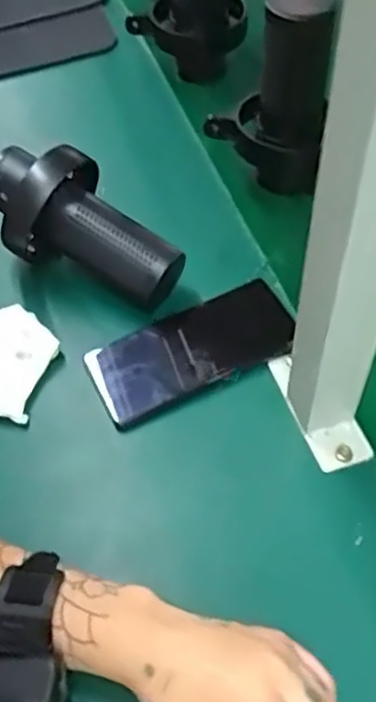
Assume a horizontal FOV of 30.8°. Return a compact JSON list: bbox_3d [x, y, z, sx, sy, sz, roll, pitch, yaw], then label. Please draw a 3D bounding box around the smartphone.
[{"bbox_3d":[0.004,-0.002,0.537,0.160,0.011,0.068,-22,57,-11],"label":"smartphone"}]

